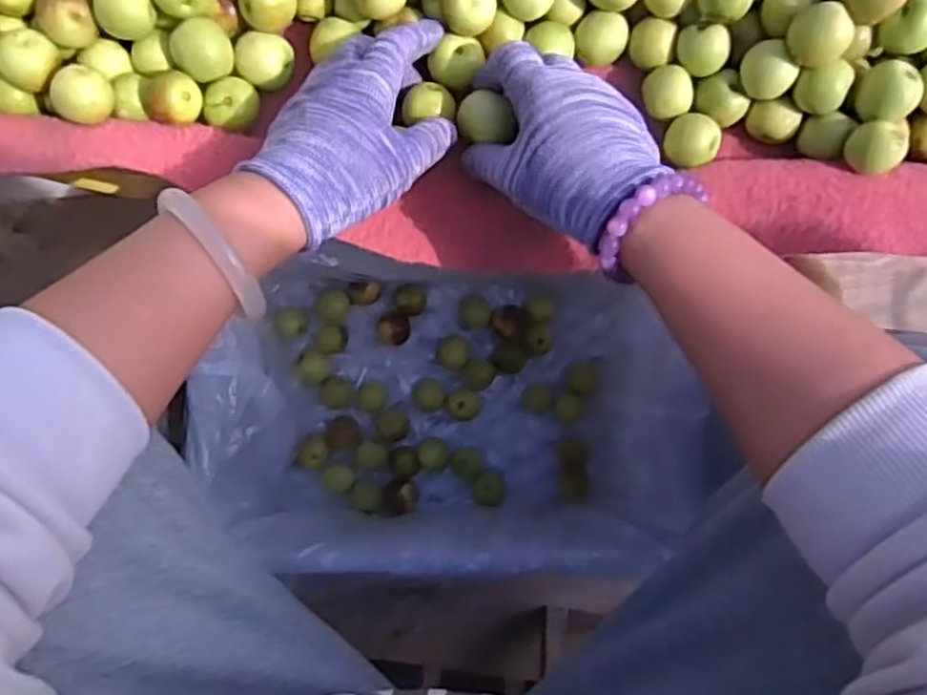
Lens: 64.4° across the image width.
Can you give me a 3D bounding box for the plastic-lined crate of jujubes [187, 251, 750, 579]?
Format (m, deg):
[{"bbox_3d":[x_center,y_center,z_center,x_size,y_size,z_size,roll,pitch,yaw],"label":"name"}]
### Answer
[{"bbox_3d":[-0.022,0.053,0.667,0.367,0.196,0.250,1,87,-2],"label":"plastic-lined crate of jujubes"}]

